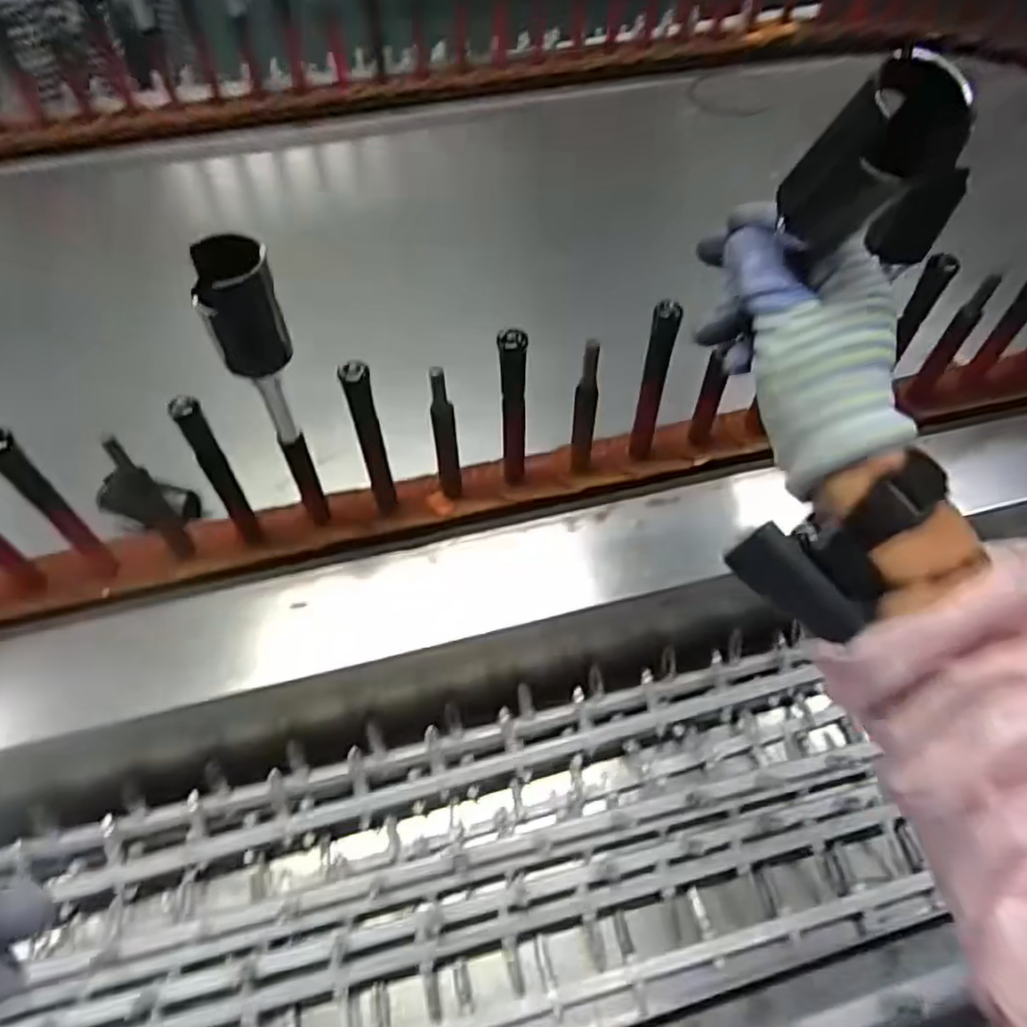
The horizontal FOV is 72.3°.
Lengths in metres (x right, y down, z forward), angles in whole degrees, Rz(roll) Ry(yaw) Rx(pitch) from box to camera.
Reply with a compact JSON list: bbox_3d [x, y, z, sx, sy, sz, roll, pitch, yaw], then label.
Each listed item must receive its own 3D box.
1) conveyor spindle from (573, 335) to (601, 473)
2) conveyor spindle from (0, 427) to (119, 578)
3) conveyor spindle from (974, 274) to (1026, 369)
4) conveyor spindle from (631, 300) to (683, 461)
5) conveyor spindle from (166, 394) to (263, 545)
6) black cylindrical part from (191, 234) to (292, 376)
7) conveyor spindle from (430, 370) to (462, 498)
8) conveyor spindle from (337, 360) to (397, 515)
[{"bbox_3d":[0.053,-0.073,0.517,0.018,0.133,0.014,9,55,6],"label":"conveyor spindle"},{"bbox_3d":[-0.293,-0.002,0.450,0.018,0.135,0.018,-38,63,-24],"label":"conveyor spindle"},{"bbox_3d":[0.398,-0.162,0.549,0.021,0.119,0.021,31,60,20],"label":"conveyor spindle"},{"bbox_3d":[0.102,-0.091,0.520,0.018,0.145,0.017,9,55,6],"label":"conveyor spindle"},{"bbox_3d":[-0.195,-0.026,0.468,0.015,0.137,0.016,-20,57,-13],"label":"conveyor spindle"},{"bbox_3d":[-0.145,-0.111,0.378,0.039,0.064,0.033,-18,57,-12],"label":"black cylindrical part"},{"bbox_3d":[-0.048,-0.051,0.504,0.016,0.132,0.013,-7,55,-5],"label":"conveyor spindle"},{"bbox_3d":[-0.098,-0.043,0.492,0.018,0.157,0.013,-7,55,-5],"label":"conveyor spindle"}]

